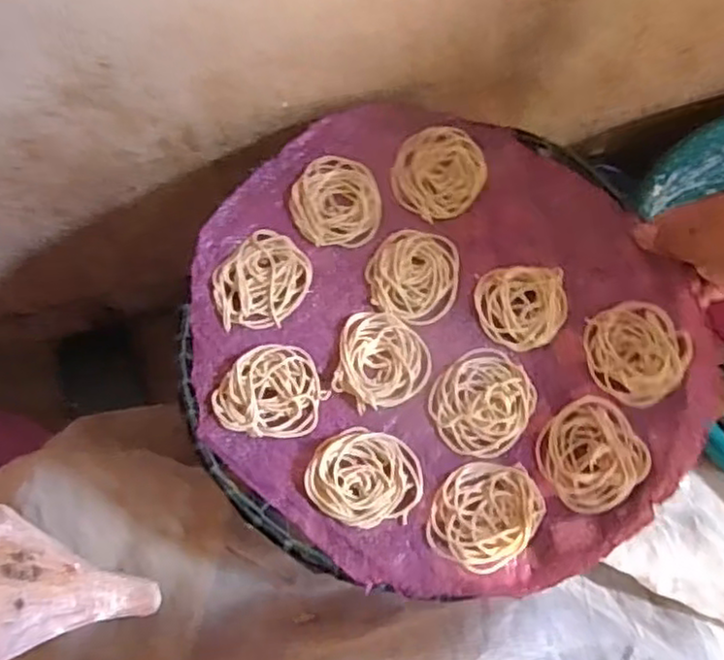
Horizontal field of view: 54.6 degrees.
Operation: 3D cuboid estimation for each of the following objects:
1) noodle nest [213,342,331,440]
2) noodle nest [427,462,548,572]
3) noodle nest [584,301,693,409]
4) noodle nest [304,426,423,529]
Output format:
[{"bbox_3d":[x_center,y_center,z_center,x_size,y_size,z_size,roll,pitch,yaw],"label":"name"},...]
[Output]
[{"bbox_3d":[-0.060,0.042,0.476,0.068,0.008,0.066,1,68,-2],"label":"noodle nest"},{"bbox_3d":[0.078,0.117,0.449,0.063,0.008,0.070,30,70,10],"label":"noodle nest"},{"bbox_3d":[0.193,0.014,0.493,0.069,0.010,0.070,1,68,-2],"label":"noodle nest"},{"bbox_3d":[0.002,0.096,0.455,0.072,0.007,0.062,12,68,3],"label":"noodle nest"}]

